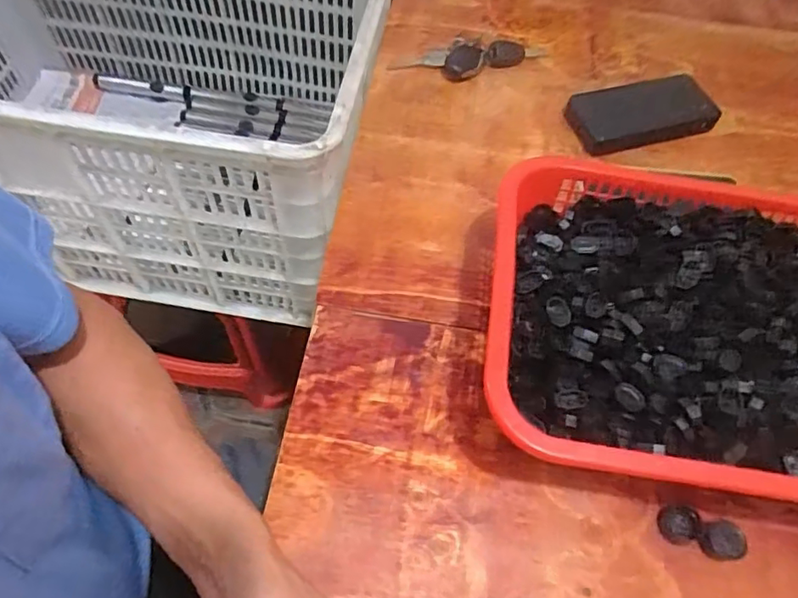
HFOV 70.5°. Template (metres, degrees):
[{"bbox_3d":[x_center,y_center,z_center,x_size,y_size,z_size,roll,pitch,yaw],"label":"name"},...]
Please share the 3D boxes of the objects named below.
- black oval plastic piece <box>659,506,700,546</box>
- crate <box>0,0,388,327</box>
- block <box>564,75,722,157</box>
[{"bbox_3d":[0.203,0.163,0.409,0.028,0.008,0.025,-17,62,-11],"label":"black oval plastic piece"},{"bbox_3d":[-0.337,-0.262,0.711,0.629,0.317,0.406,14,59,5],"label":"crate"},{"bbox_3d":[0.260,-0.200,0.605,0.150,0.031,0.073,-11,61,-8],"label":"block"}]

